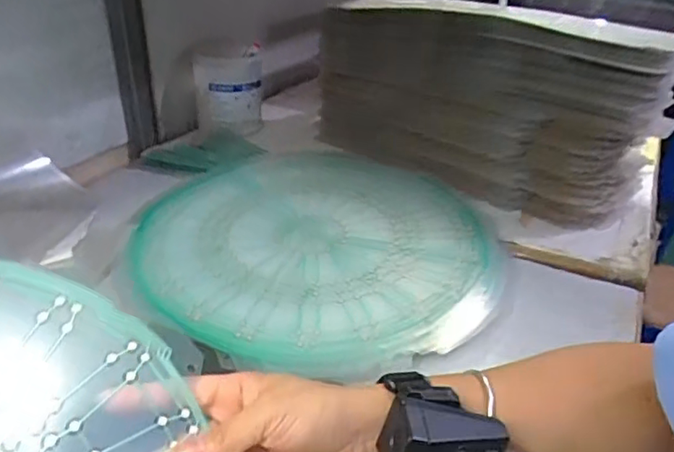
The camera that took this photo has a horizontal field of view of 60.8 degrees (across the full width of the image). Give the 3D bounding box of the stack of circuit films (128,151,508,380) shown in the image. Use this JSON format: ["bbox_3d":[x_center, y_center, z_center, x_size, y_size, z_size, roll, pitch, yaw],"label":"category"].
[{"bbox_3d":[-0.019,0.007,0.599,0.354,0.018,0.383,-1,32,-6],"label":"stack of circuit films"}]

